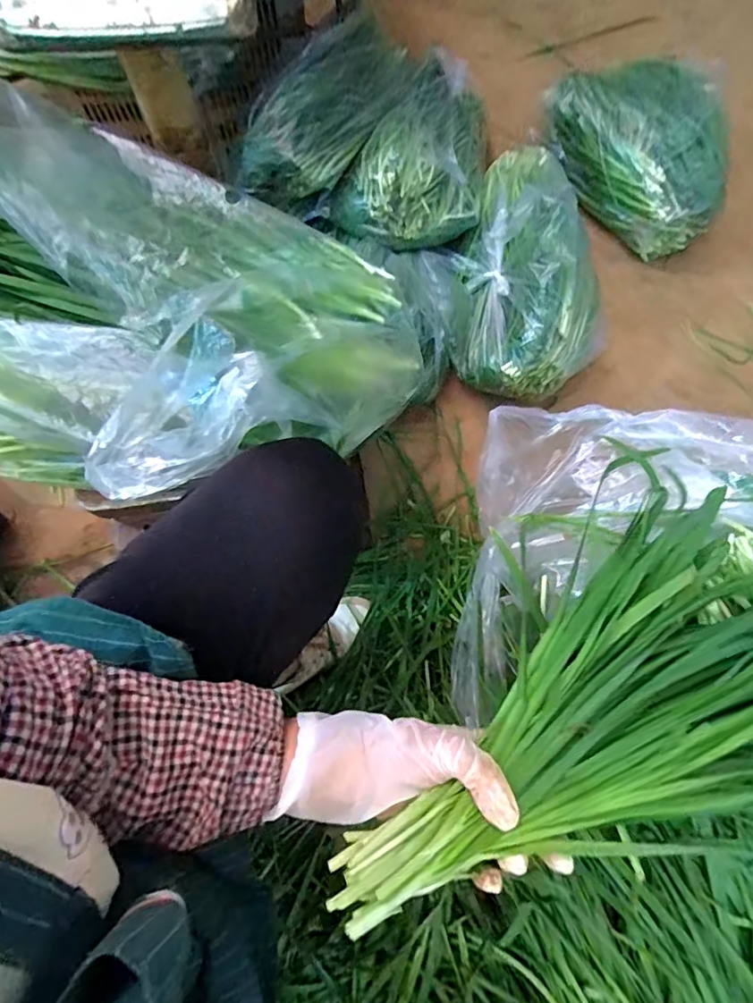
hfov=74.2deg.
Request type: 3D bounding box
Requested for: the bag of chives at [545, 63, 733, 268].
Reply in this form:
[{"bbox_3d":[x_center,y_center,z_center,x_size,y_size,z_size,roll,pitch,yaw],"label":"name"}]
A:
[{"bbox_3d":[0.482,-0.654,0.935,0.208,0.191,0.387,-22,72,-8],"label":"bag of chives"}]

